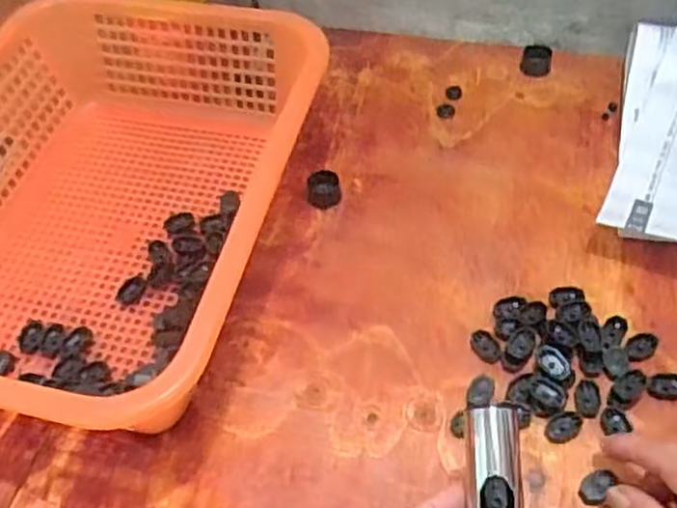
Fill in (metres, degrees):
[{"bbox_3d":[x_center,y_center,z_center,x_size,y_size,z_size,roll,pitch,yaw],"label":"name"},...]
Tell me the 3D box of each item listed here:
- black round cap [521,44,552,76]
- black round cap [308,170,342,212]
[{"bbox_3d":[0.171,-0.167,0.614,0.025,0.019,0.025,-1,53,2],"label":"black round cap"},{"bbox_3d":[-0.011,-0.049,0.537,0.024,0.017,0.025,-1,53,2],"label":"black round cap"}]

